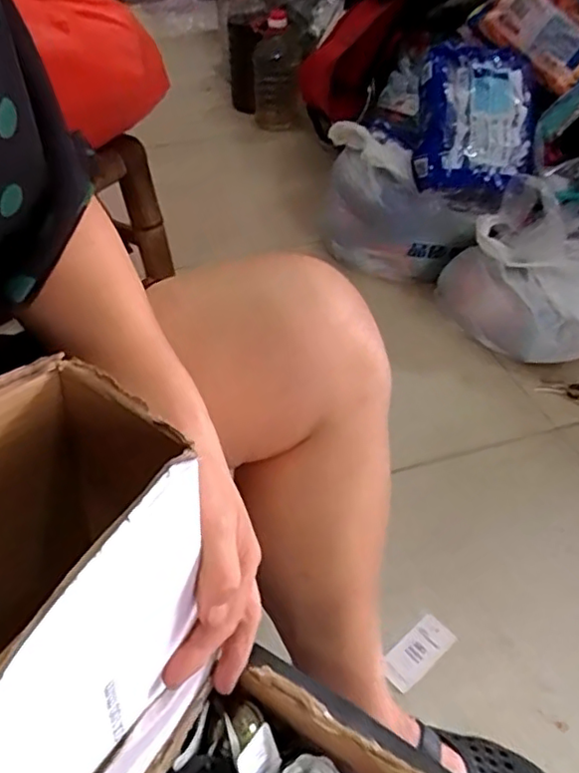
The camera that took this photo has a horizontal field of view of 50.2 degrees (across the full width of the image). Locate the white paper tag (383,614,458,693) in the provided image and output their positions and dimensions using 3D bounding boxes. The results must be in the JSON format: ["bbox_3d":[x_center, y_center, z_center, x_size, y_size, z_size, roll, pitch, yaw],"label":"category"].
[{"bbox_3d":[0.139,0.292,0.681,0.084,0.007,0.043,-36,49,-21],"label":"white paper tag"}]

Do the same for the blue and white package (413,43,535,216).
[{"bbox_3d":[0.297,-0.421,0.998,0.179,0.242,0.058,7,4,7],"label":"blue and white package"}]

